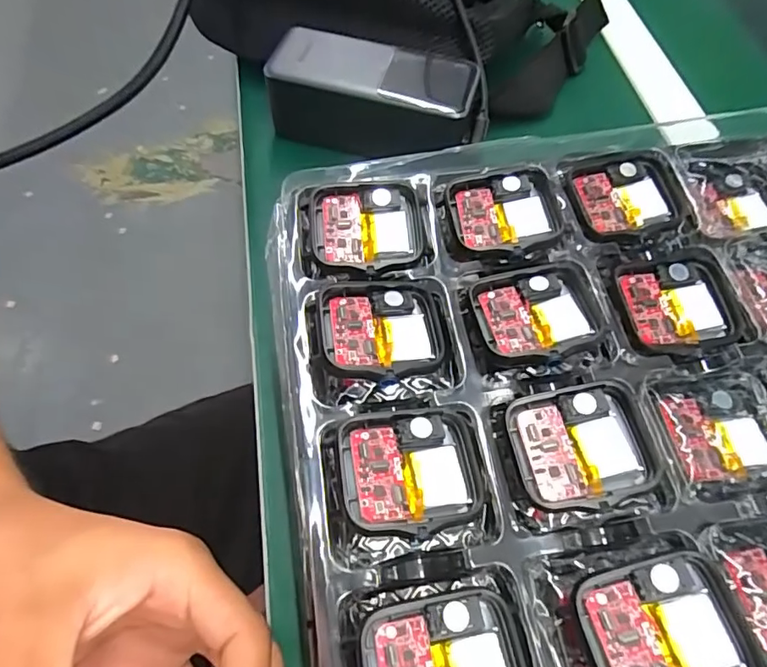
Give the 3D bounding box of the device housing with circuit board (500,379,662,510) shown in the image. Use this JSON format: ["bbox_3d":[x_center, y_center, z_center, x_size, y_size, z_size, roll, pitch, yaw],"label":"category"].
[{"bbox_3d":[0.065,0.036,0.164,0.042,0.010,0.037,-9,63,-7],"label":"device housing with circuit board"}]

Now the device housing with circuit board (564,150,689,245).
[{"bbox_3d":[0.106,-0.058,0.215,0.049,0.009,0.038,-7,63,-6],"label":"device housing with circuit board"}]

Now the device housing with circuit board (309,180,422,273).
[{"bbox_3d":[-0.007,-0.041,0.200,0.043,0.012,0.037,2,62,-2],"label":"device housing with circuit board"}]

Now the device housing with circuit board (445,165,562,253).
[{"bbox_3d":[0.049,-0.049,0.205,0.043,0.007,0.037,-8,63,-7],"label":"device housing with circuit board"}]

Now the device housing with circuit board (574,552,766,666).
[{"bbox_3d":[0.077,0.082,0.139,0.041,0.010,0.035,-11,63,-8],"label":"device housing with circuit board"}]

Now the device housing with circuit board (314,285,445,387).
[{"bbox_3d":[0.000,0.000,0.181,0.045,0.012,0.039,-5,62,-5],"label":"device housing with circuit board"}]

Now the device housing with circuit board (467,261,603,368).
[{"bbox_3d":[0.057,-0.007,0.185,0.044,0.011,0.038,-11,63,-8],"label":"device housing with circuit board"}]

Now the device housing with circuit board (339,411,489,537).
[{"bbox_3d":[0.009,0.042,0.157,0.043,0.008,0.037,-6,62,-5],"label":"device housing with circuit board"}]

